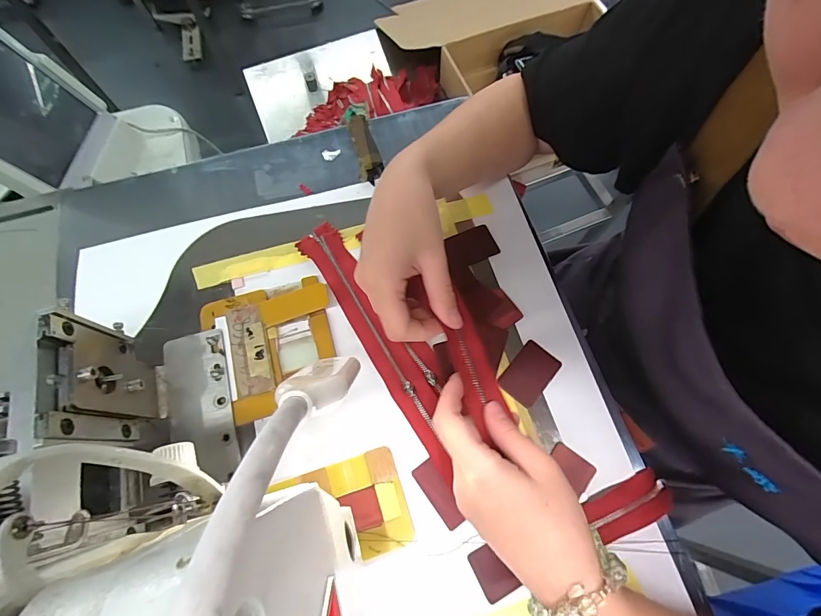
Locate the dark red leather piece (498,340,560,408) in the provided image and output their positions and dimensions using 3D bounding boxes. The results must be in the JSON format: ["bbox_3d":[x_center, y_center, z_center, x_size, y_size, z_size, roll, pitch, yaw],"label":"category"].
[{"bbox_3d":[0.103,0.056,0.342,0.034,0.004,0.052,39,75,14],"label":"dark red leather piece"}]

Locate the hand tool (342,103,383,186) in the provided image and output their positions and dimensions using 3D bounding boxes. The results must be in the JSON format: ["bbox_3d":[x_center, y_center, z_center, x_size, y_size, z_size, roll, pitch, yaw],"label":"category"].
[{"bbox_3d":[-0.050,-0.179,0.427,0.026,0.014,0.098,-17,71,-5],"label":"hand tool"}]

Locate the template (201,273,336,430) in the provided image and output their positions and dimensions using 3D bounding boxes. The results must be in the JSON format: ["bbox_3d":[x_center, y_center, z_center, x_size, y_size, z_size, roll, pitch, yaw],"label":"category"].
[{"bbox_3d":[-0.121,0.032,0.344,0.110,0.015,0.112,-16,71,-5],"label":"template"}]

